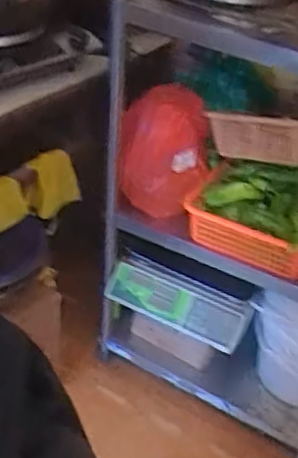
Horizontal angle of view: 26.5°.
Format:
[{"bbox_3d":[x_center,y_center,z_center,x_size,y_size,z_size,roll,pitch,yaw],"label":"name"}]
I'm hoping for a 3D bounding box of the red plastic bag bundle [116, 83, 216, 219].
[{"bbox_3d":[0.033,-0.161,1.377,0.201,0.292,0.171,6,35,0],"label":"red plastic bag bundle"}]

